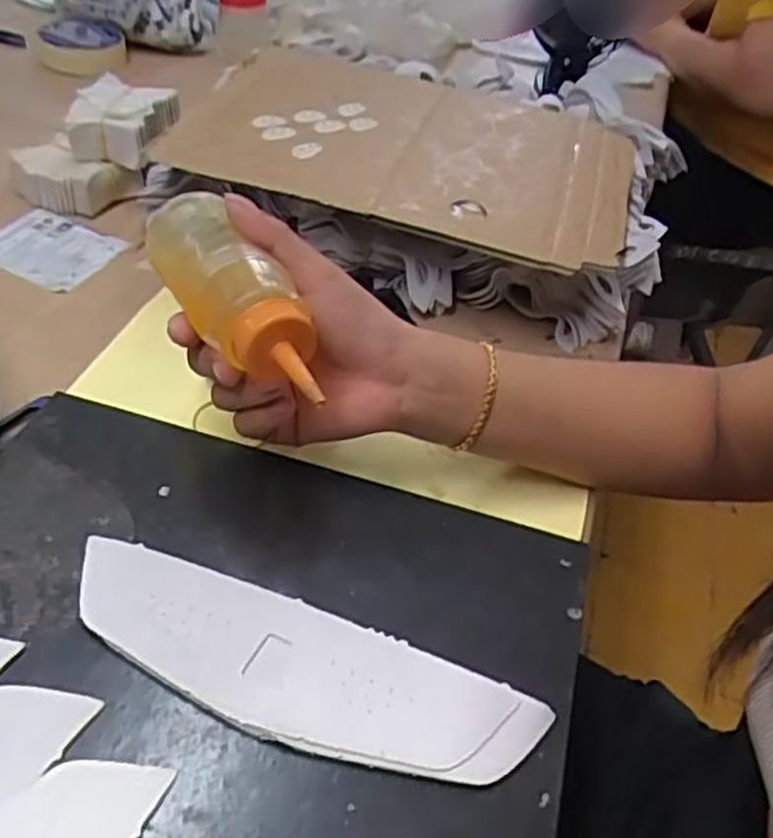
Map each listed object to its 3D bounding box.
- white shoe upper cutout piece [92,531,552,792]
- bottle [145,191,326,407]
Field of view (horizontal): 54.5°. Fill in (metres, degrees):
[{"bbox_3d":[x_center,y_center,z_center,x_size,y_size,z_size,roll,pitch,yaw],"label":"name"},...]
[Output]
[{"bbox_3d":[-0.041,0.106,0.323,0.210,0.009,0.060,19,46,12],"label":"white shoe upper cutout piece"},{"bbox_3d":[-0.073,-0.062,0.341,0.038,0.035,0.139,-23,53,-27],"label":"bottle"}]

